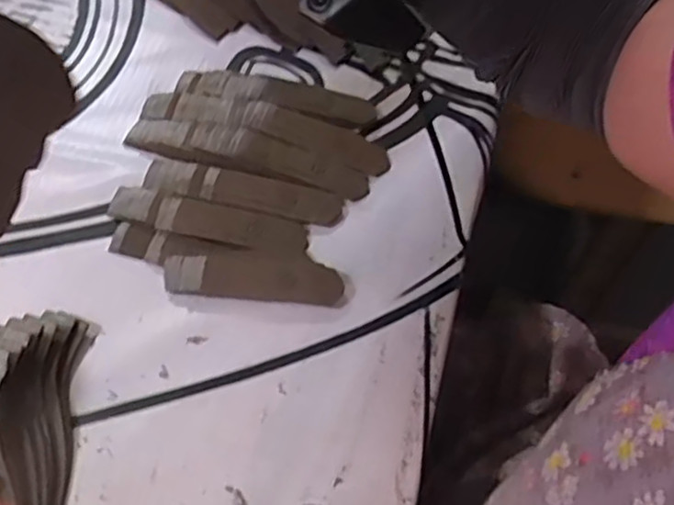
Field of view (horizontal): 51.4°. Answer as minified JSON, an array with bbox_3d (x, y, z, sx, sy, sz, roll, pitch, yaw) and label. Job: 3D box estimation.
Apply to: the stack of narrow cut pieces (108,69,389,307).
[{"bbox_3d":[-0.074,-0.060,0.544,0.193,0.029,0.201,12,61,8],"label":"stack of narrow cut pieces"}]

